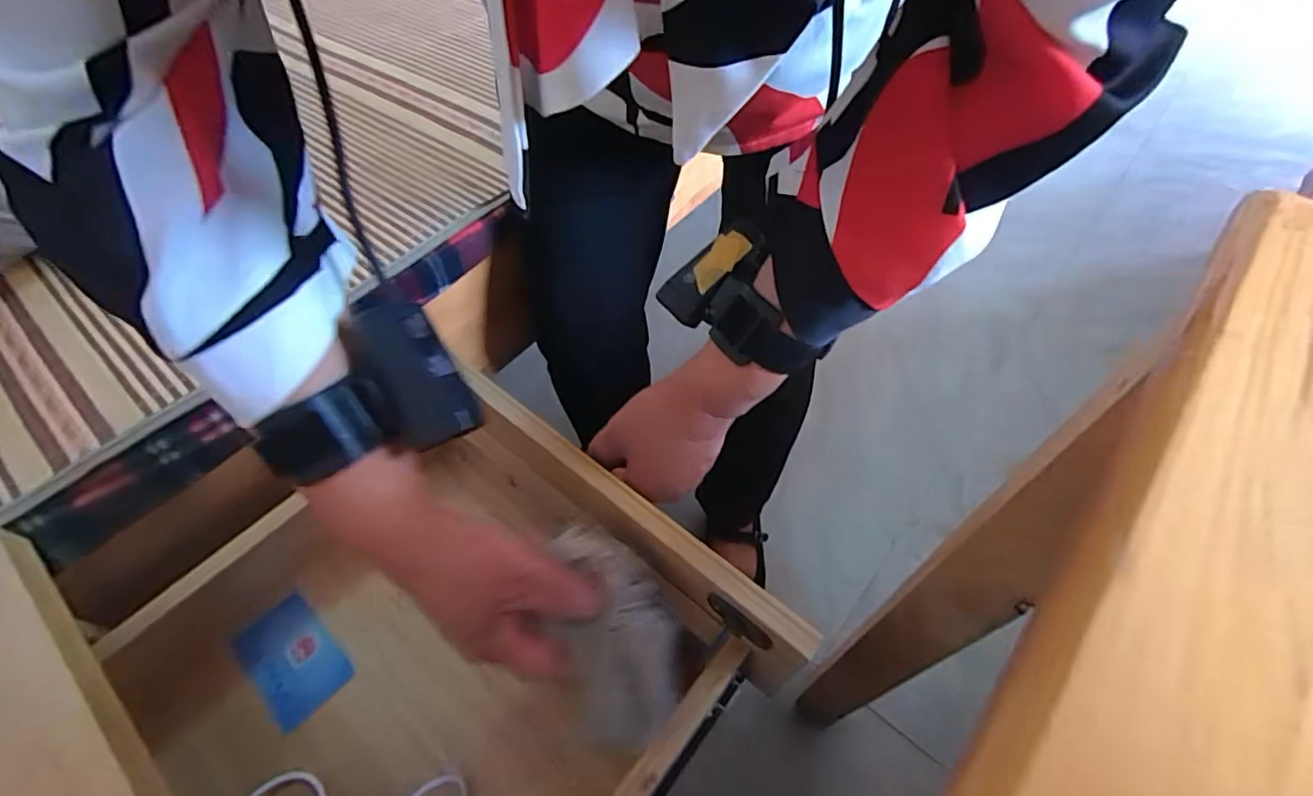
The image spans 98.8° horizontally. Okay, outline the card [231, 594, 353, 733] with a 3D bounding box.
[{"bbox_3d":[-0.266,0.191,0.409,0.083,0.005,0.053,40,61,19],"label":"card"}]

